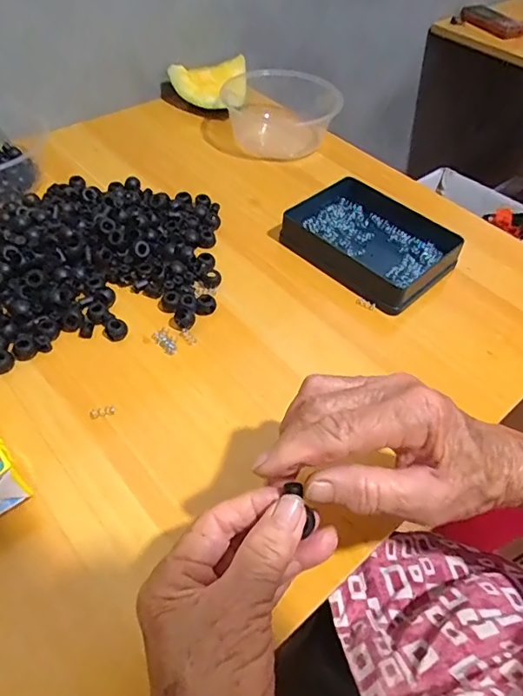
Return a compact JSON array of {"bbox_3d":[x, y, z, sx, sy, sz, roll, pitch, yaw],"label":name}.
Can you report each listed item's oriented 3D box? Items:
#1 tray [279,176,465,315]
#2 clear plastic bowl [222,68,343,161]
[{"bbox_3d":[0.105,-0.107,0.489,0.157,0.031,0.116,39,58,24],"label":"tray"},{"bbox_3d":[0.017,-0.307,0.632,0.149,0.051,0.147,28,54,17],"label":"clear plastic bowl"}]

